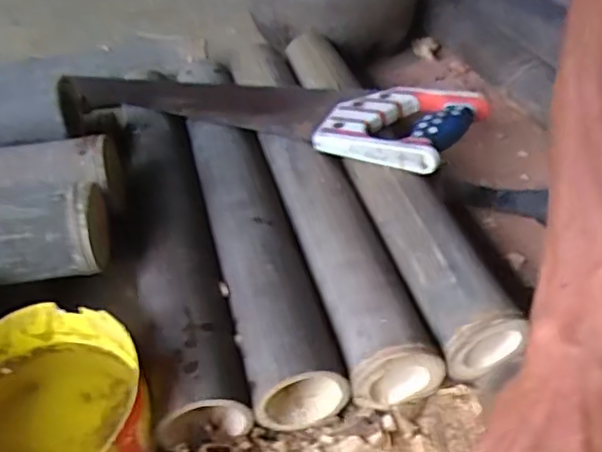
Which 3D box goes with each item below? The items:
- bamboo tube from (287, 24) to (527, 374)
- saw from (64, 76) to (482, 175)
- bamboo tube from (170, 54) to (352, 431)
[{"bbox_3d":[0.080,-0.069,0.672,0.075,0.072,0.521,-11,44,-7],"label":"bamboo tube"},{"bbox_3d":[-0.072,-0.137,0.726,0.529,0.026,0.119,9,47,26],"label":"saw"},{"bbox_3d":[-0.065,-0.036,0.653,0.071,0.072,0.518,-13,44,-9],"label":"bamboo tube"}]

